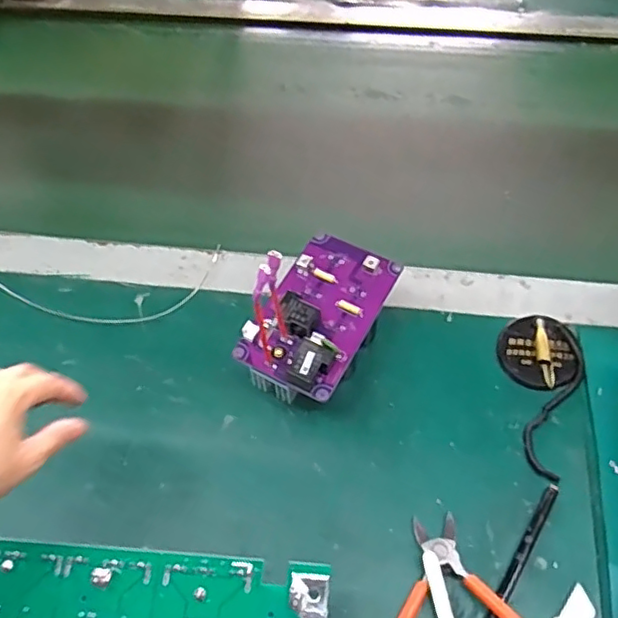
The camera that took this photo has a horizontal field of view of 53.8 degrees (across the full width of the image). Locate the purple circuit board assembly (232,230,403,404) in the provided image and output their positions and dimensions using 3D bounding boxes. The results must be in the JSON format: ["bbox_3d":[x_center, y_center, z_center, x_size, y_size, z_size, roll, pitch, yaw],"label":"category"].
[{"bbox_3d":[0.007,0.012,0.510,0.098,0.081,0.145,19,58,14],"label":"purple circuit board assembly"}]

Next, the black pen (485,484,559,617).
[{"bbox_3d":[0.149,0.183,0.435,0.009,0.007,0.134,29,61,20],"label":"black pen"}]

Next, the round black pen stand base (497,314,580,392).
[{"bbox_3d":[0.199,0.036,0.526,0.066,0.016,0.063,-1,55,1],"label":"round black pen stand base"}]

